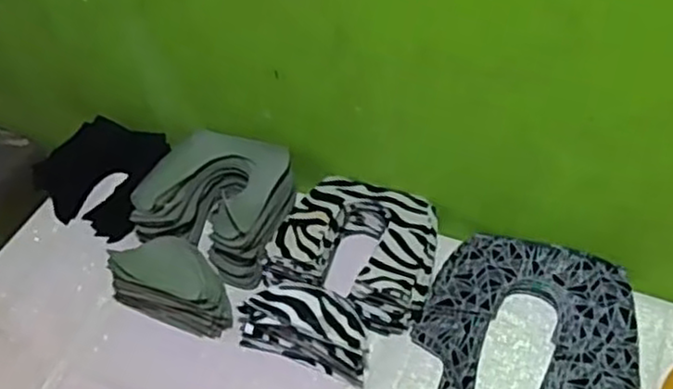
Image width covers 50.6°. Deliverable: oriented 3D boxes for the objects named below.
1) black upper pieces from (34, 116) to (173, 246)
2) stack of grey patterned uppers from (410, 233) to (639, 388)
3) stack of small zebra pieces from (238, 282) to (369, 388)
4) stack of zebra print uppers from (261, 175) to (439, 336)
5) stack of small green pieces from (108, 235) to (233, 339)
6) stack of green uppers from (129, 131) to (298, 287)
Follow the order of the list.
[{"bbox_3d":[-0.272,-0.024,0.837,0.151,0.043,0.136,15,52,18],"label":"black upper pieces"},{"bbox_3d":[0.177,0.127,0.662,0.190,0.031,0.181,14,52,17],"label":"stack of grey patterned uppers"},{"bbox_3d":[-0.030,0.120,0.668,0.137,0.066,0.059,16,53,19],"label":"stack of small zebra pieces"},{"bbox_3d":[0.024,0.055,0.728,0.160,0.046,0.143,15,52,18],"label":"stack of zebra print uppers"},{"bbox_3d":[-0.160,0.088,0.707,0.128,0.069,0.057,17,53,19],"label":"stack of small green pieces"},{"bbox_3d":[-0.124,0.010,0.778,0.165,0.066,0.142,22,55,22],"label":"stack of green uppers"}]

